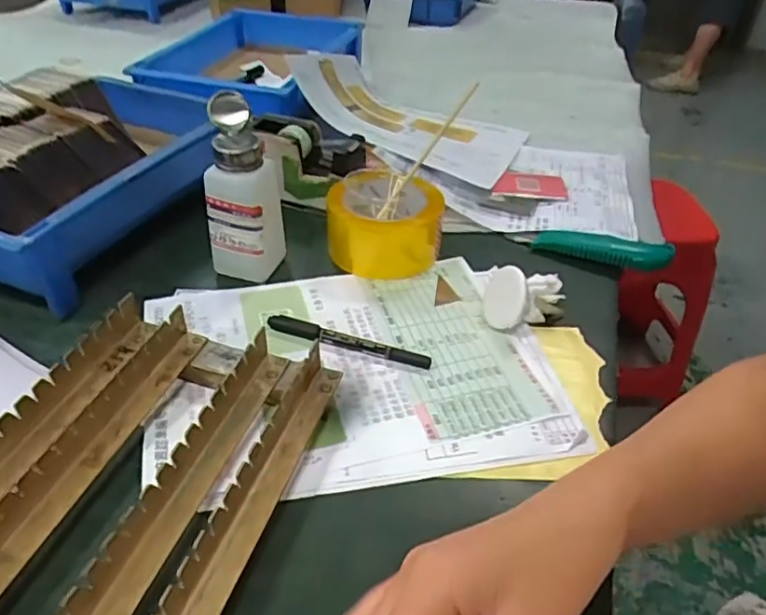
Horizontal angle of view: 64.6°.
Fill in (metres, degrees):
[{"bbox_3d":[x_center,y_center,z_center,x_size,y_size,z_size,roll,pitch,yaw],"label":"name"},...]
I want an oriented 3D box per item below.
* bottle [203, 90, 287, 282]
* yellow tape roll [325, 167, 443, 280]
[{"bbox_3d":[-0.120,-0.095,0.518,0.062,0.150,0.058,-10,41,-15],"label":"bottle"},{"bbox_3d":[0.004,-0.084,0.579,0.099,0.069,0.099,2,40,-2],"label":"yellow tape roll"}]

